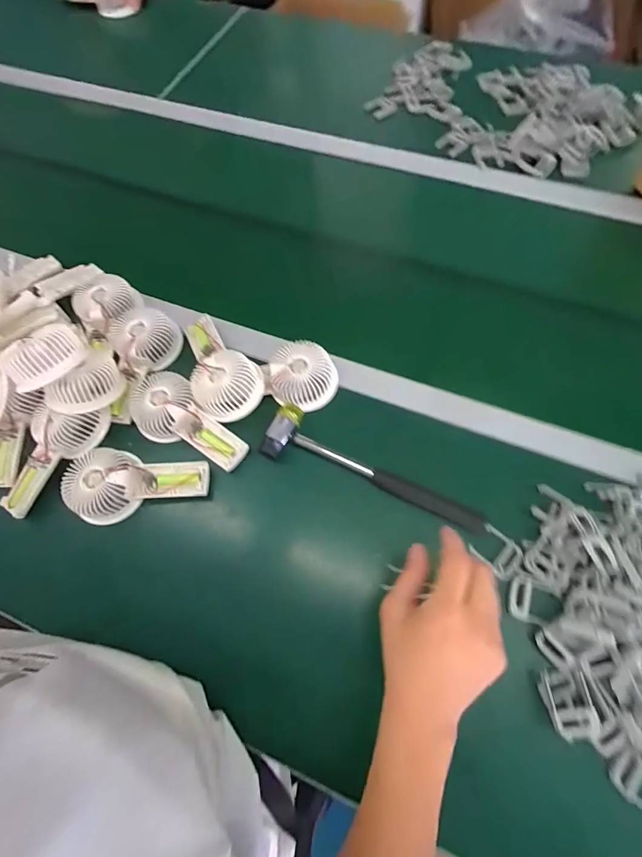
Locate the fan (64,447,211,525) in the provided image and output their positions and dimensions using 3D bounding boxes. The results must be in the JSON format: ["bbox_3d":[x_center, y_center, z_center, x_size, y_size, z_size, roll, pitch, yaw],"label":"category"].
[{"bbox_3d":[-0.213,0.057,0.461,0.159,0.044,0.085,-14,67,-3],"label":"fan"}]

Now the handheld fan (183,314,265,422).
[{"bbox_3d":[-0.127,-0.089,0.502,0.086,0.049,0.169,-15,67,-4],"label":"handheld fan"}]

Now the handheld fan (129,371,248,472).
[{"bbox_3d":[-0.171,-0.011,0.476,0.174,0.030,0.076,35,73,16],"label":"handheld fan"}]

